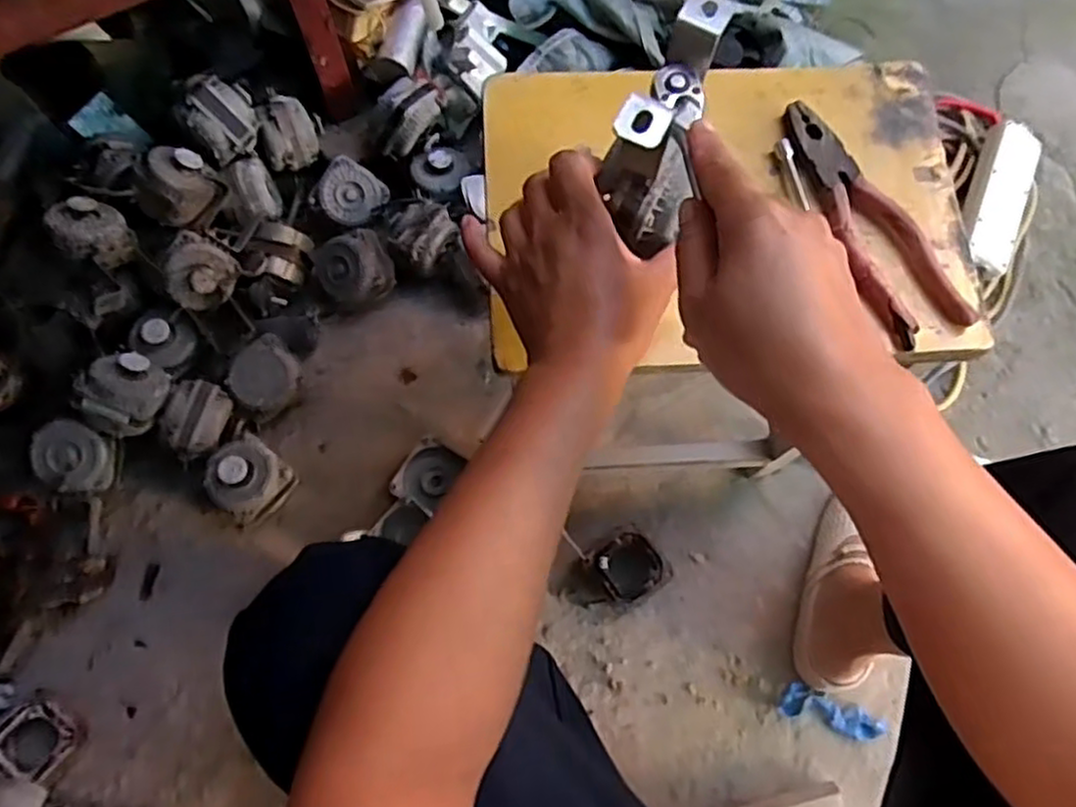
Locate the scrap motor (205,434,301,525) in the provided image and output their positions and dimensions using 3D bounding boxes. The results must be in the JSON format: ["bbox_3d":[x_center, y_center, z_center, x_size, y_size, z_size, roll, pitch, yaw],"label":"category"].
[{"bbox_3d":[-0.330,0.089,0.836,0.085,0.097,0.083,37,73,11],"label":"scrap motor"}]

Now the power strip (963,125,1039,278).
[{"bbox_3d":[0.646,-0.290,1.010,0.083,0.038,0.228,20,71,5],"label":"power strip"}]

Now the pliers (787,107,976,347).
[{"bbox_3d":[0.226,-0.131,0.502,0.052,0.012,0.192,-23,73,-10],"label":"pliers"}]

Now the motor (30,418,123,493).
[{"bbox_3d":[-0.509,0.060,0.800,0.070,0.056,0.074,23,71,6],"label":"motor"}]

